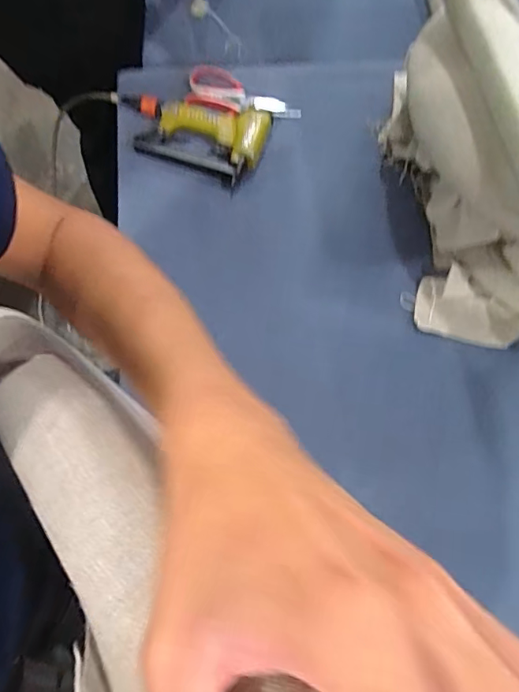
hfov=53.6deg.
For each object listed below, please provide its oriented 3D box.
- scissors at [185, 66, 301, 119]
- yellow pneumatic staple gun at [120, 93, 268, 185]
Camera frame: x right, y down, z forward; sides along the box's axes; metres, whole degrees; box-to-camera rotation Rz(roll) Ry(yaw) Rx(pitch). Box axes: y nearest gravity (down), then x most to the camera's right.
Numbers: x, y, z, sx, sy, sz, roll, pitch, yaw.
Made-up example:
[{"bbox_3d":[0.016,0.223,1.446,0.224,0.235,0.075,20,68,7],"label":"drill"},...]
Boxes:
[{"bbox_3d":[-0.027,-0.422,0.871,0.193,0.030,0.104,11,71,1],"label":"scissors"},{"bbox_3d":[-0.119,-0.349,0.833,0.249,0.047,0.122,15,71,3],"label":"yellow pneumatic staple gun"}]

